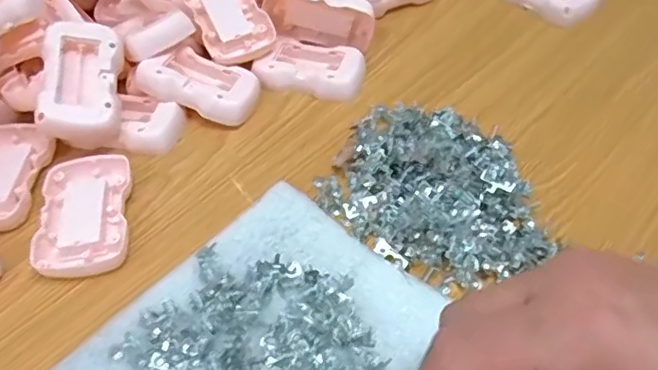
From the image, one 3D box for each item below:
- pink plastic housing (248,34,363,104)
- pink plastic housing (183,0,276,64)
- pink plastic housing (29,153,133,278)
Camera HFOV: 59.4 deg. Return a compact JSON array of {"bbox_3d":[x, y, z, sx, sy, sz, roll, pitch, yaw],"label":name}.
[{"bbox_3d":[-0.013,-0.093,0.454,0.080,0.016,0.050,15,52,15],"label":"pink plastic housing"},{"bbox_3d":[-0.082,-0.138,0.460,0.051,0.015,0.088,-24,71,-14],"label":"pink plastic housing"},{"bbox_3d":[-0.155,0.017,0.365,0.052,0.010,0.089,-8,50,-4],"label":"pink plastic housing"}]

